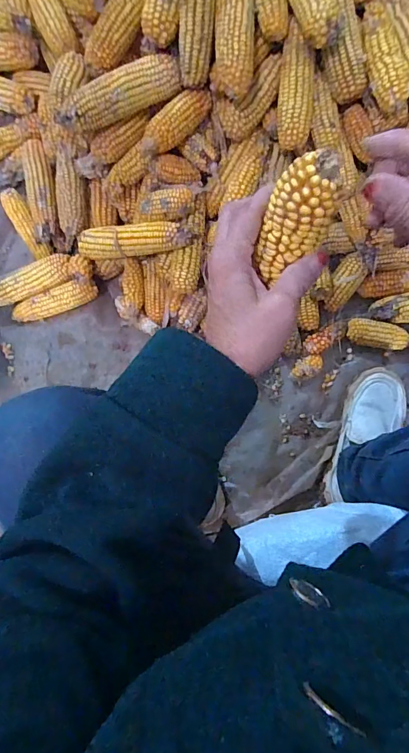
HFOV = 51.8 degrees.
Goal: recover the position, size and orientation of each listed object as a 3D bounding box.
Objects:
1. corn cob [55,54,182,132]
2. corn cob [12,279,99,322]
[{"bbox_3d":[-0.114,-0.379,0.566,0.171,0.053,0.041,-30,87,4],"label":"corn cob"},{"bbox_3d":[-0.257,-0.127,0.716,0.147,0.034,0.039,-21,87,5],"label":"corn cob"}]

